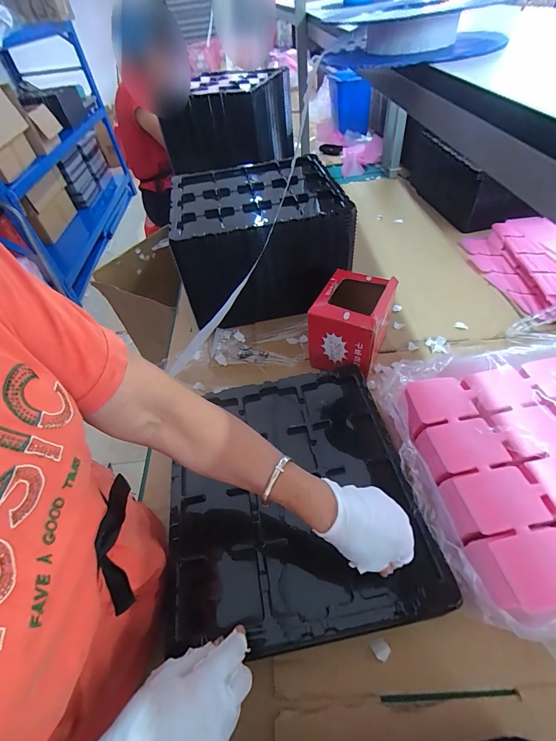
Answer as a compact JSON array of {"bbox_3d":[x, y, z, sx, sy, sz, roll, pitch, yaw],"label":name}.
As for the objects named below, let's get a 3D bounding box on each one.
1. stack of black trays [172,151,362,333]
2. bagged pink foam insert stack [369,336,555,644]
[{"bbox_3d":[-0.047,-0.306,0.835,0.365,0.255,0.369,-11,48,-2],"label":"stack of black trays"},{"bbox_3d":[0.361,0.133,0.472,0.349,0.109,0.494,-10,48,-1],"label":"bagged pink foam insert stack"}]

